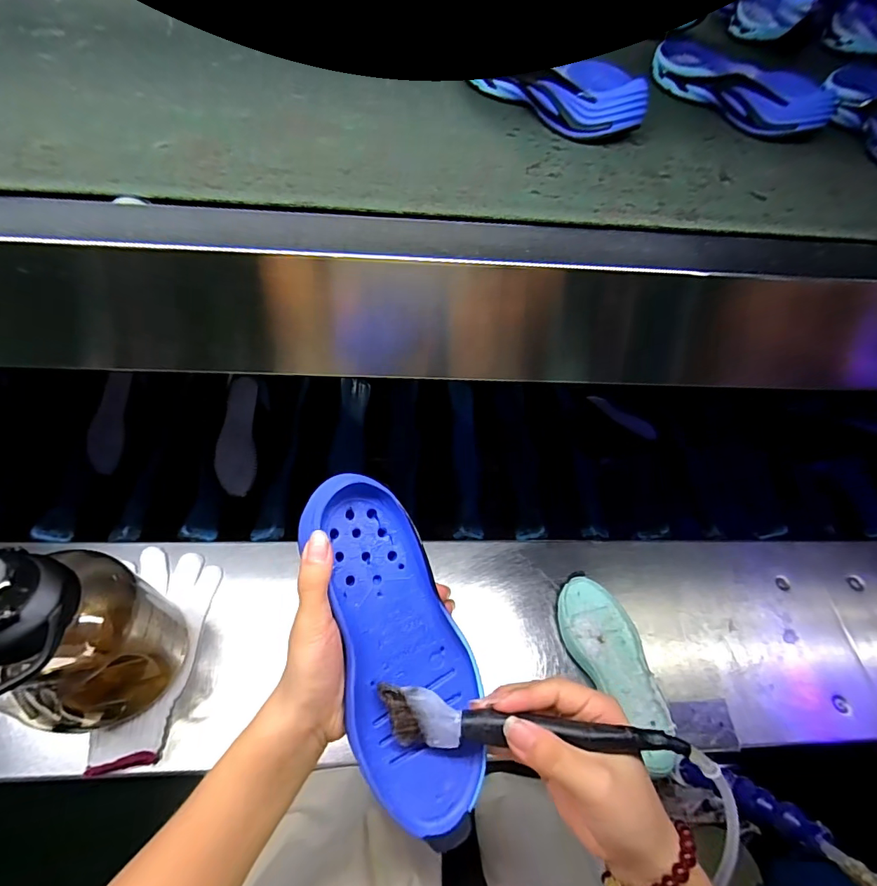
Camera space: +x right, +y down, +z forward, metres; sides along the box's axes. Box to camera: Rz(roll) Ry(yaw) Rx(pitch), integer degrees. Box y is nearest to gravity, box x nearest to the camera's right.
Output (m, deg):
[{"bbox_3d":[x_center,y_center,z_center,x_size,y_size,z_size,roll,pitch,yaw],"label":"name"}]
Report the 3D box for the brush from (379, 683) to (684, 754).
[{"bbox_3d":[0.052,0.166,0.265,0.173,0.027,0.027,1,54,8],"label":"brush"}]

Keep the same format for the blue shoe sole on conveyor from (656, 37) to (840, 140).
[{"bbox_3d":[0.286,-0.354,0.445,0.086,0.035,0.219,-14,57,-15],"label":"blue shoe sole on conveyor"}]

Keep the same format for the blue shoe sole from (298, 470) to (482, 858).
[{"bbox_3d":[-0.025,0.124,0.286,0.080,0.022,0.212,-15,80,-16],"label":"blue shoe sole"}]

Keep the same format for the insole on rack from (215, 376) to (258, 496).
[{"bbox_3d":[-0.295,-0.012,0.669,0.054,0.006,0.175,0,77,-6],"label":"insole on rack"}]

